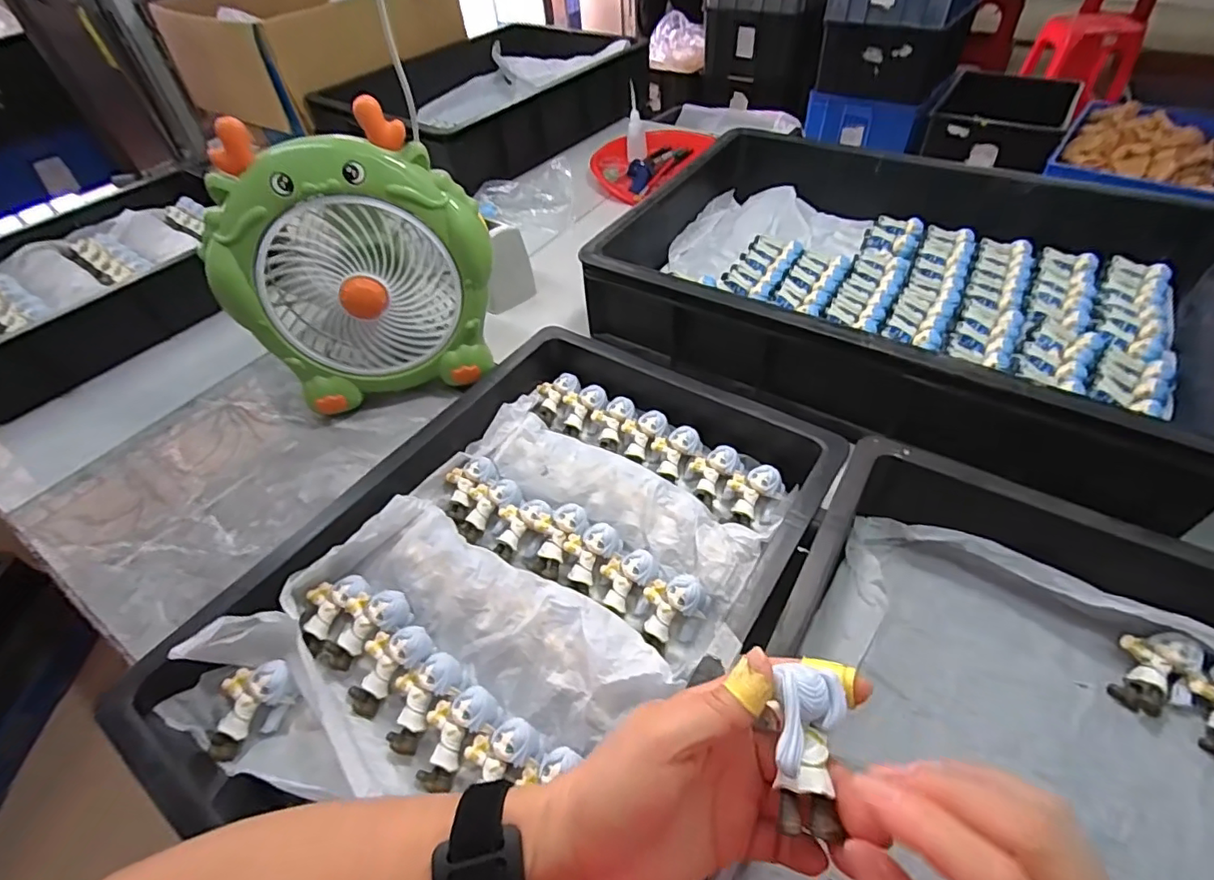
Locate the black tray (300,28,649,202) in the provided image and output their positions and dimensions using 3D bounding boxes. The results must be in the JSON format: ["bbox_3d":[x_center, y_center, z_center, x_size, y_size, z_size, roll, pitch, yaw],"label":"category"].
[{"bbox_3d":[-0.264,-0.737,1.192,0.480,0.123,0.633,26,55,25],"label":"black tray"}]

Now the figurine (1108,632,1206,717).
[{"bbox_3d":[0.375,0.158,0.382,0.063,0.017,0.037,-47,57,-7],"label":"figurine"}]

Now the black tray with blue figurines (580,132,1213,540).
[{"bbox_3d":[0.315,-0.178,0.624,0.576,0.109,0.424,25,55,25],"label":"black tray with blue figurines"}]

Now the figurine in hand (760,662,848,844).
[{"bbox_3d":[0.081,0.121,0.222,0.028,0.025,0.055,8,49,12],"label":"figurine in hand"}]

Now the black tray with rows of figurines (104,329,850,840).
[{"bbox_3d":[-0.057,0.100,0.419,0.318,0.067,0.447,26,55,25],"label":"black tray with rows of figurines"}]

